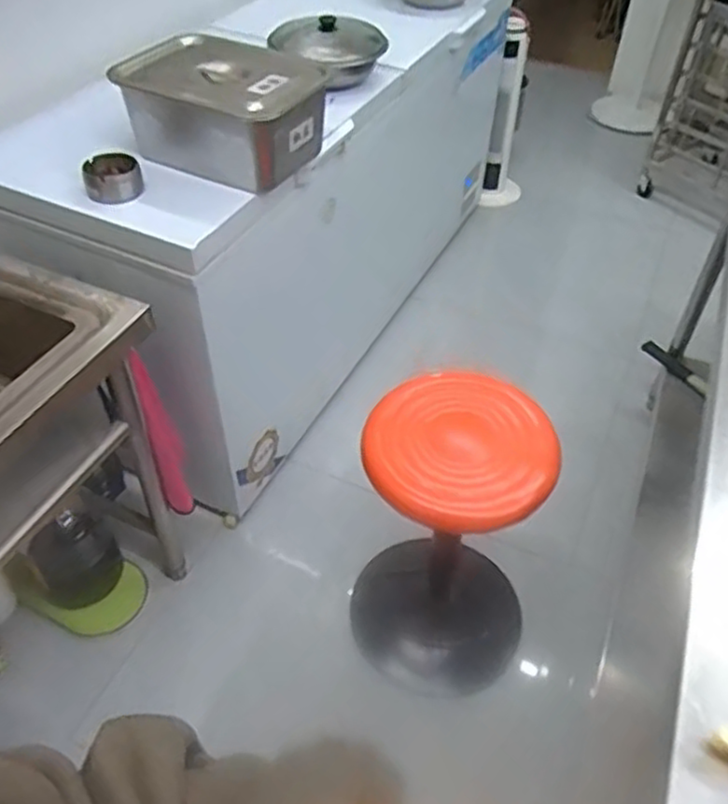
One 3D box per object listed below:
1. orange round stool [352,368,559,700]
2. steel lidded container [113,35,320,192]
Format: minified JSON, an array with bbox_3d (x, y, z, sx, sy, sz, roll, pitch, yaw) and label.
[{"bbox_3d":[0.155,0.261,1.282,0.302,0.568,0.302,7,46,7],"label":"orange round stool"},{"bbox_3d":[-0.253,-0.512,1.250,0.332,0.166,0.243,20,49,18],"label":"steel lidded container"}]

